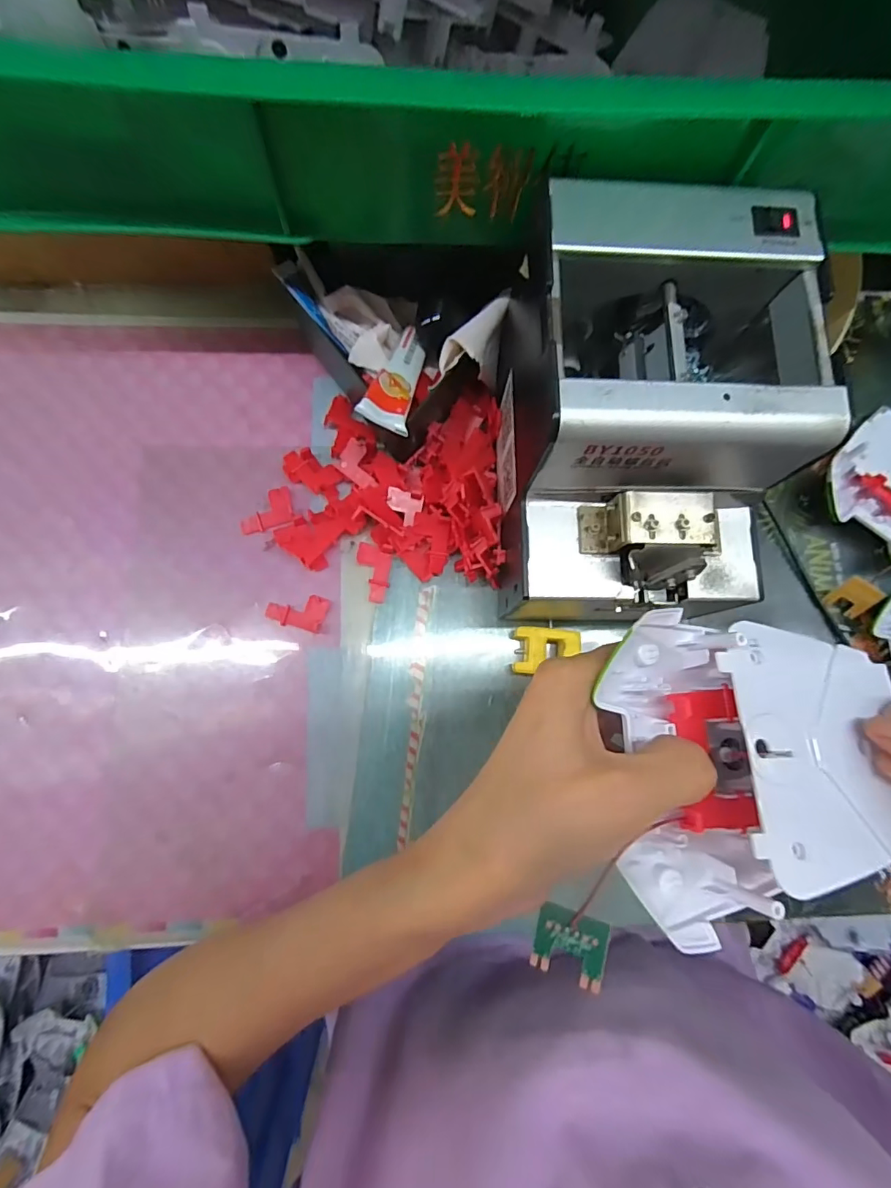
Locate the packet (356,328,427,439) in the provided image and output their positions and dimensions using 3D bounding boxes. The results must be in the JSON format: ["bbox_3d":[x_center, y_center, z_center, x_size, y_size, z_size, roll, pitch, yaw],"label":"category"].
[{"bbox_3d":[-0.027,-0.127,0.290,0.026,0.009,0.091,12,55,0],"label":"packet"}]

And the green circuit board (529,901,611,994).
[{"bbox_3d":[0.043,0.122,0.171,0.024,0.004,0.024,12,94,20],"label":"green circuit board"}]

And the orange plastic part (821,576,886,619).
[{"bbox_3d":[0.276,0.002,0.334,0.023,0.026,0.005,37,38,5],"label":"orange plastic part"}]

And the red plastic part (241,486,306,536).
[{"bbox_3d":[-0.115,-0.056,0.326,0.042,0.006,0.028,-7,80,-4],"label":"red plastic part"}]

